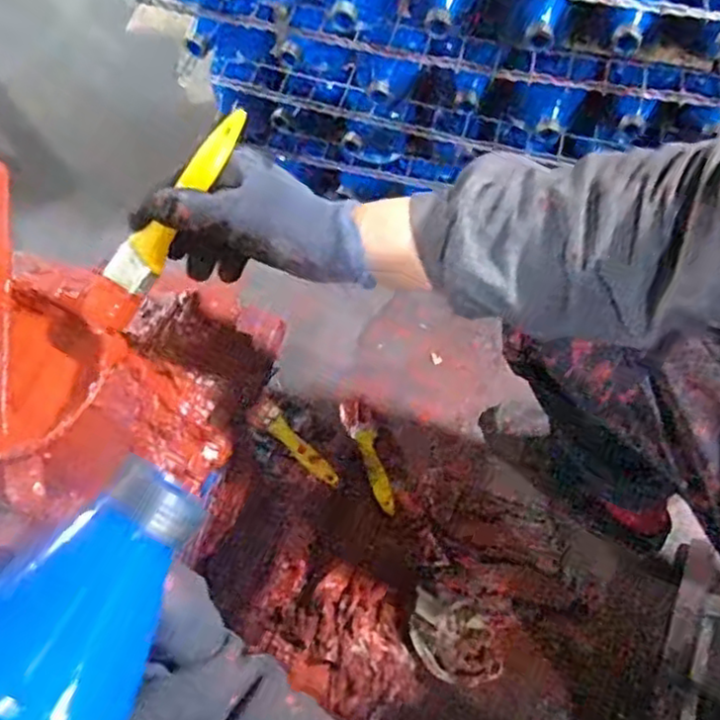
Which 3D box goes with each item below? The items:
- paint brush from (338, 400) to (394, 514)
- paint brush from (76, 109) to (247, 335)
[{"bbox_3d":[0.013,0.117,0.834,0.038,0.009,0.152,-16,61,-9],"label":"paint brush"},{"bbox_3d":[-0.132,-0.089,0.447,0.176,0.022,0.041,-50,64,20],"label":"paint brush"}]

